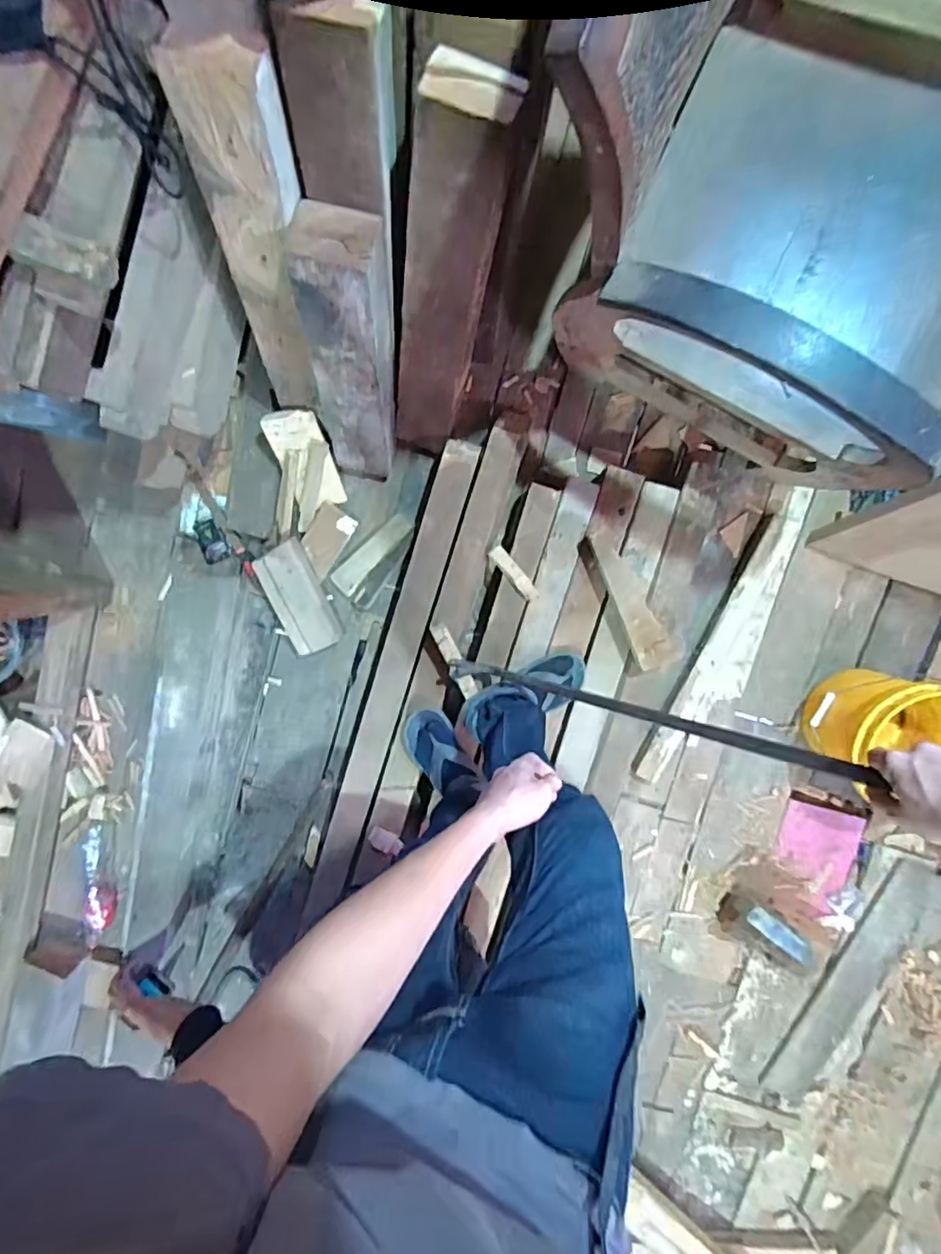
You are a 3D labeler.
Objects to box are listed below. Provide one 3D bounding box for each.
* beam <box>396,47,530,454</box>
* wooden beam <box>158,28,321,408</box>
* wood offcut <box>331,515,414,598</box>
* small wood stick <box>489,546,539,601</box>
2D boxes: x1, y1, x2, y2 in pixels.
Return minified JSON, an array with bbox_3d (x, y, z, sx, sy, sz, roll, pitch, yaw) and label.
[{"bbox_3d":[-0.039,-0.511,0.941,0.119,0.630,0.090,24,67,0],"label":"beam"},{"bbox_3d":[-0.309,-0.542,0.898,0.131,0.564,0.063,23,71,0],"label":"wooden beam"},{"bbox_3d":[-0.222,-0.164,1.324,0.219,0.016,0.058,-43,93,7],"label":"wood offcut"},{"bbox_3d":[0.089,-0.108,1.195,0.033,0.015,0.134,-41,93,7],"label":"small wood stick"}]

